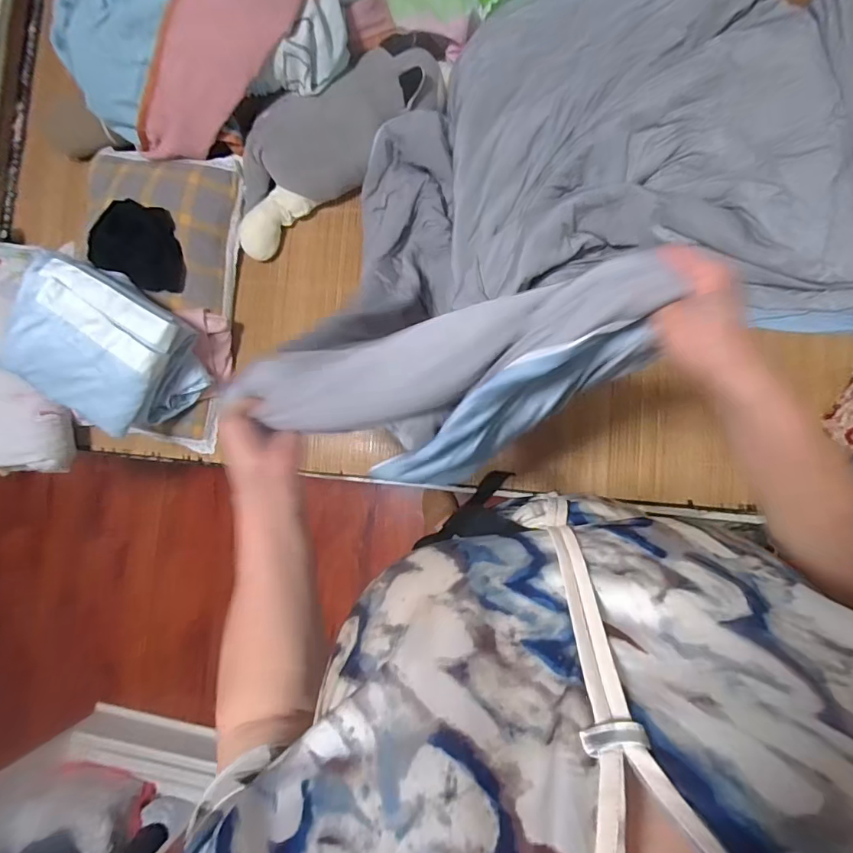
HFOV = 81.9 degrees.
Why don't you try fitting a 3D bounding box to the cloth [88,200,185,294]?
[{"bbox_3d":[-0.529,-0.335,0.908,0.158,0.053,0.145,9,104,-29],"label":"cloth"}]

